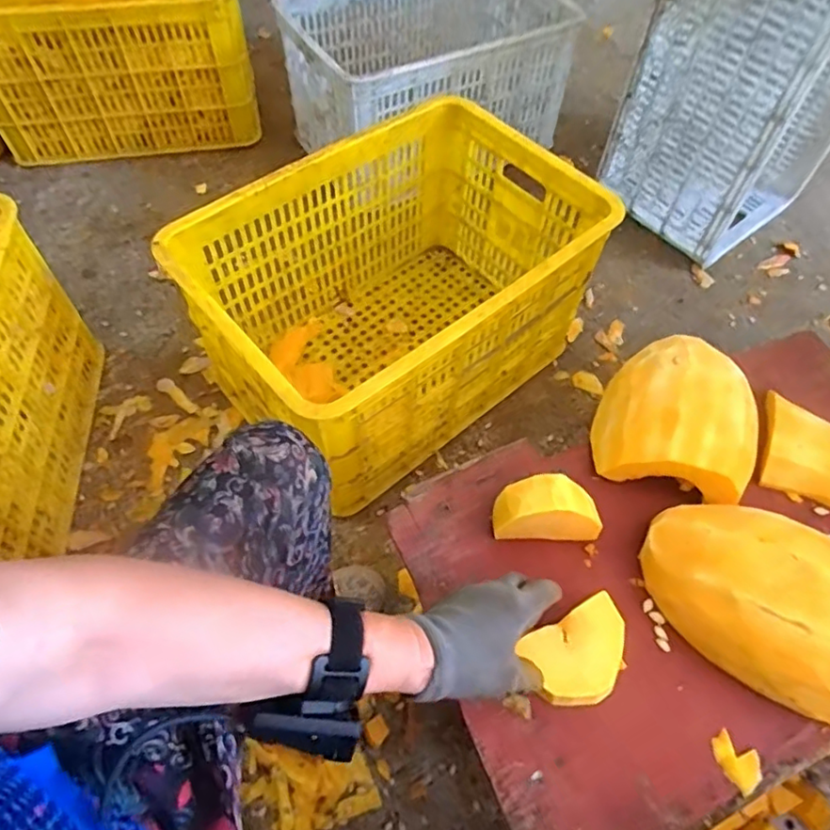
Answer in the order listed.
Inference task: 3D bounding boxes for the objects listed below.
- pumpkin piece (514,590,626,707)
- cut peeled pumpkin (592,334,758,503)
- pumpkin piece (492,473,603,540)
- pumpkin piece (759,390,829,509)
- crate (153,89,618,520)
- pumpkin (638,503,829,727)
[{"bbox_3d":[0.136,0.193,0.467,0.087,0.016,0.064,-24,62,-16],"label":"pumpkin piece"},{"bbox_3d":[0.260,-0.004,0.575,0.140,0.072,0.159,18,60,9],"label":"cut peeled pumpkin"},{"bbox_3d":[0.120,0.083,0.525,0.093,0.058,0.044,2,59,-1],"label":"pumpkin piece"},{"bbox_3d":[0.399,0.041,0.569,0.116,0.041,0.086,22,60,11],"label":"pumpkin piece"},{"bbox_3d":[-0.020,-0.166,0.833,0.510,0.293,0.334,-35,66,-21],"label":"crate"},{"bbox_3d":[0.293,0.152,0.478,0.199,0.075,0.123,31,62,16],"label":"pumpkin"}]

